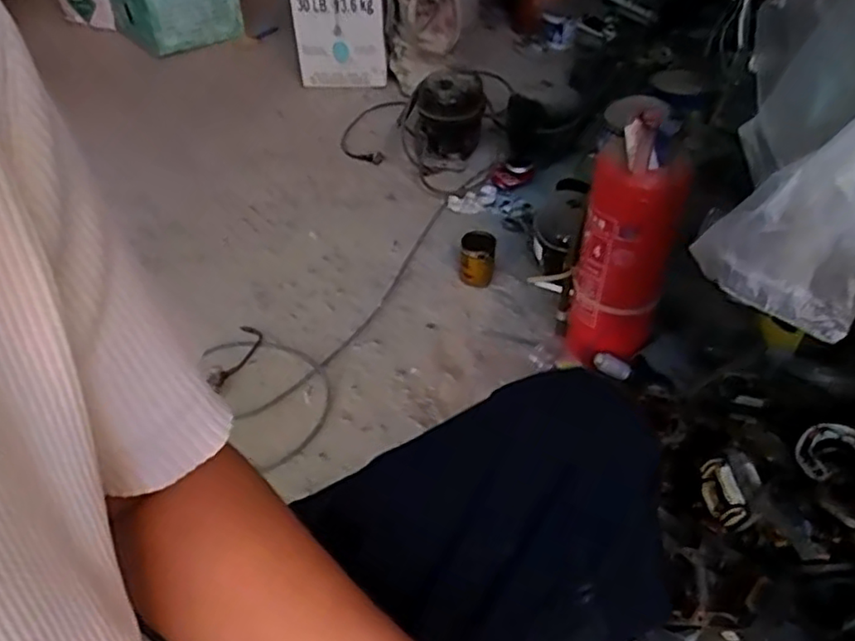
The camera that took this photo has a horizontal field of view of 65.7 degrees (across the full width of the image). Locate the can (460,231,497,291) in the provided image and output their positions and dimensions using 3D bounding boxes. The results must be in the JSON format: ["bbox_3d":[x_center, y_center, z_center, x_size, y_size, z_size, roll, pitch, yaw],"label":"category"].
[{"bbox_3d":[0.093,-0.113,1.234,0.065,0.101,0.050,0,42,2],"label":"can"}]

